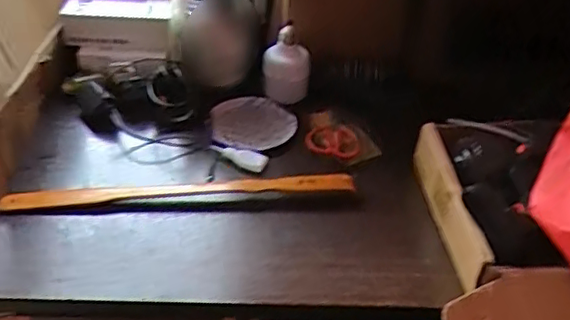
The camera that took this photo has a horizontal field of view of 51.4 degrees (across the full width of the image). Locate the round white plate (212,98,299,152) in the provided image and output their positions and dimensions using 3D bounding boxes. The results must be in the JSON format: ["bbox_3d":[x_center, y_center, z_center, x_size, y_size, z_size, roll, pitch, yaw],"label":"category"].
[{"bbox_3d":[-0.052,-0.063,0.949,0.131,0.026,0.115,-6,41,-12],"label":"round white plate"}]

